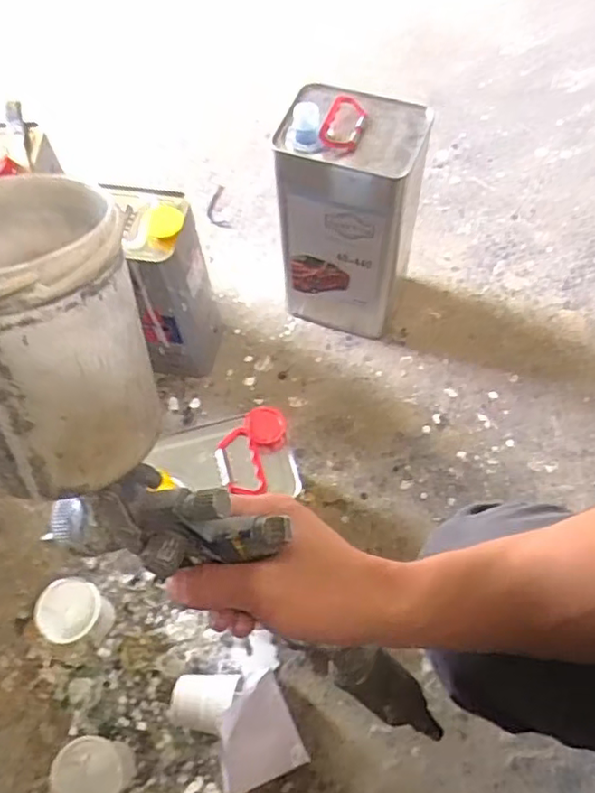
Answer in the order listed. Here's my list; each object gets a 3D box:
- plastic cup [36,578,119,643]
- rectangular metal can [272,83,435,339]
[{"bbox_3d":[-0.255,0.254,0.709,0.063,0.078,0.067,-1,62,2],"label":"plastic cup"},{"bbox_3d":[0.068,-0.226,0.817,0.155,0.316,0.127,17,64,11],"label":"rectangular metal can"}]

